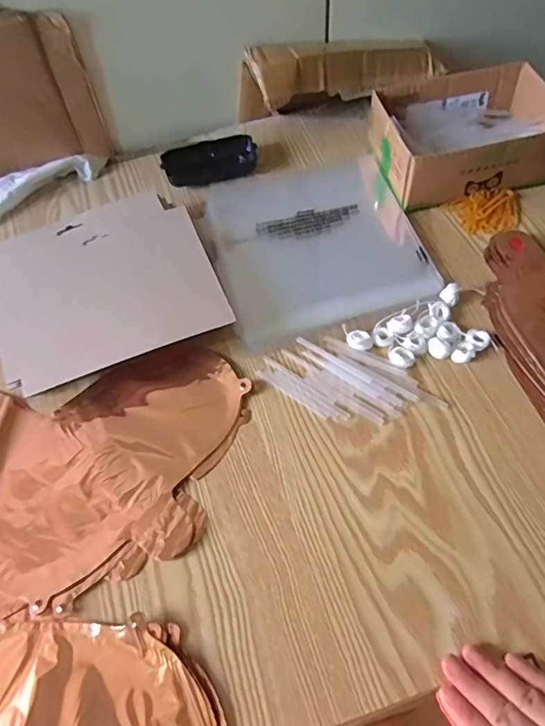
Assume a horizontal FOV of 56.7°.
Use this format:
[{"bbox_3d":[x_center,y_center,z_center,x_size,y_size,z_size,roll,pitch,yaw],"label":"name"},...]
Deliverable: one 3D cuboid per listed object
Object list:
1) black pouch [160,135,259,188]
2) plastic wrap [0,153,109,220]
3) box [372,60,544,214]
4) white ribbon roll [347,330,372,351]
[{"bbox_3d":[-0.076,-0.246,0.613,0.110,0.021,0.056,-19,61,-8],"label":"black pouch"},{"bbox_3d":[-0.294,-0.204,0.590,0.197,0.026,0.075,-23,61,-9],"label":"plastic wrap"},{"bbox_3d":[0.215,-0.255,0.570,0.185,0.072,0.135,-14,60,-5],"label":"box"},{"bbox_3d":[0.081,-0.021,0.468,0.022,0.010,0.017,38,69,22],"label":"white ribbon roll"}]

